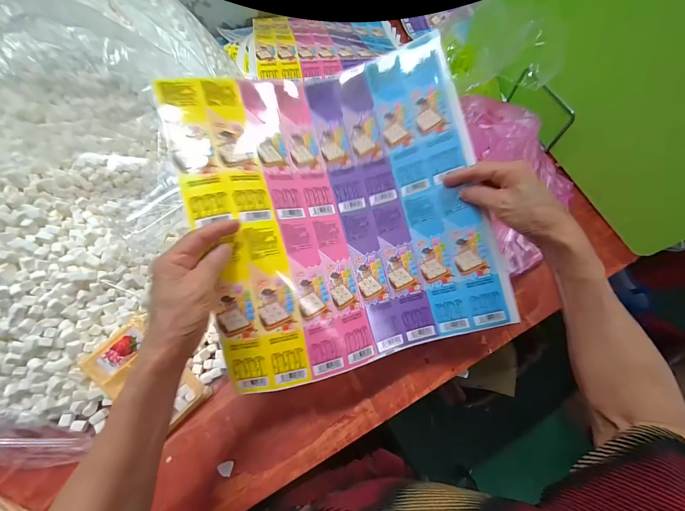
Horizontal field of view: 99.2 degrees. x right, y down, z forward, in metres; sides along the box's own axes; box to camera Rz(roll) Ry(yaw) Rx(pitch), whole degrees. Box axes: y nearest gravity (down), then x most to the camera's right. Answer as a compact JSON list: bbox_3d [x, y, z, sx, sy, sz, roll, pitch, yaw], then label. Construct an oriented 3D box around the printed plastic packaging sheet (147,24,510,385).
[{"bbox_3d":[0.009,-0.051,0.327,0.316,0.054,0.343,-14,88,-13],"label":"printed plastic packaging sheet"}]

